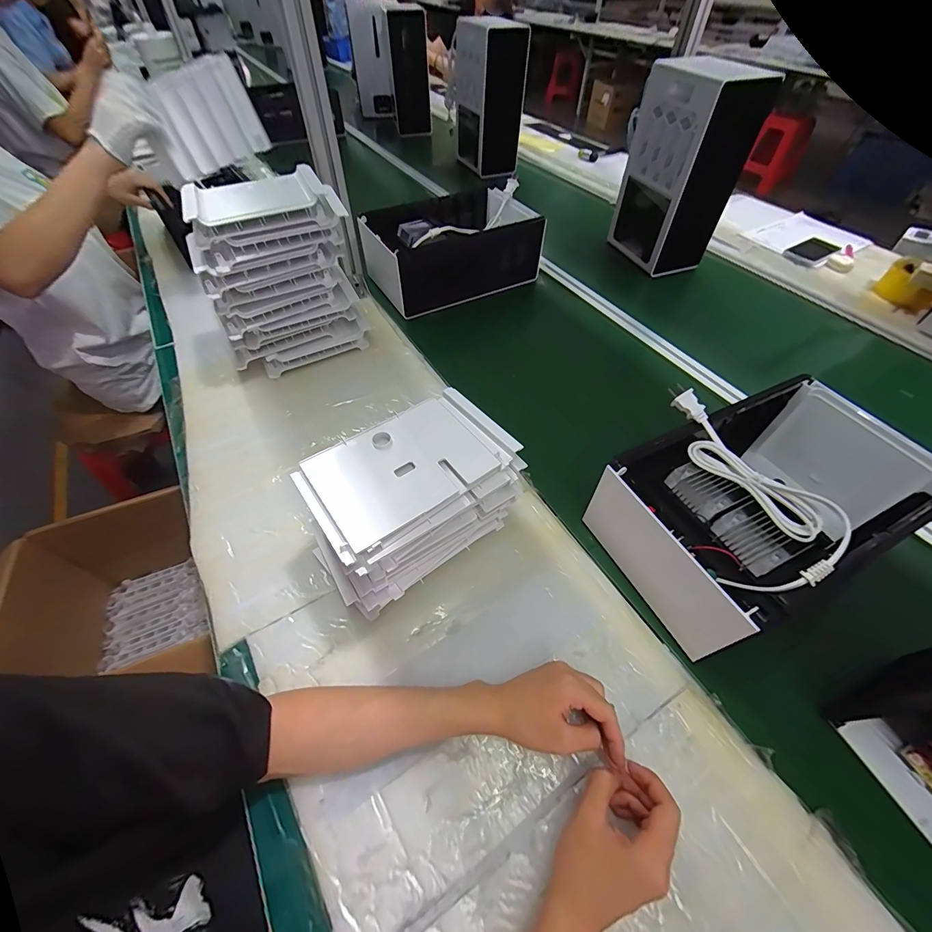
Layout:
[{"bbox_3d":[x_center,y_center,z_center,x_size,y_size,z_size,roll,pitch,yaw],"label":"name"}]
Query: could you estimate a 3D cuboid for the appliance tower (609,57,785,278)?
[{"bbox_3d":[0.469,-0.645,0.871,0.143,0.343,0.219,-12,54,-9],"label":"appliance tower"}]

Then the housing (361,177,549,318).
[{"bbox_3d":[-0.032,-0.479,0.867,0.357,0.123,0.202,-22,56,-16],"label":"housing"}]

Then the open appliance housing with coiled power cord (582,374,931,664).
[{"bbox_3d":[0.359,0.034,0.490,0.353,0.138,0.233,-22,56,-16],"label":"open appliance housing with coiled power cord"}]

